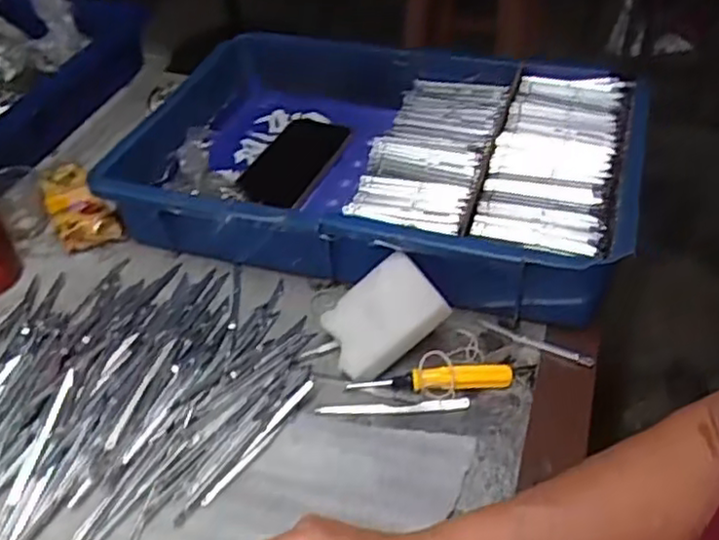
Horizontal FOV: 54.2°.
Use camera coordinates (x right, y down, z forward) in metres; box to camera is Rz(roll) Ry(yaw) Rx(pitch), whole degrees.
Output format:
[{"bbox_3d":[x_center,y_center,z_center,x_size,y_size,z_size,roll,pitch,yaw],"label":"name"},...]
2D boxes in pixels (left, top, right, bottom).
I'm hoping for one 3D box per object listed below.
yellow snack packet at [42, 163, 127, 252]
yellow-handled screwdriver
[{"bbox_3d":[-0.261,-0.058,0.652,0.051,0.041,0.105,-24,47,-22],"label":"yellow snack packet"},{"bbox_3d":[0.051,0.077,0.498,0.113,0.019,0.014,-3,43,0],"label":"yellow-handled screwdriver"}]

